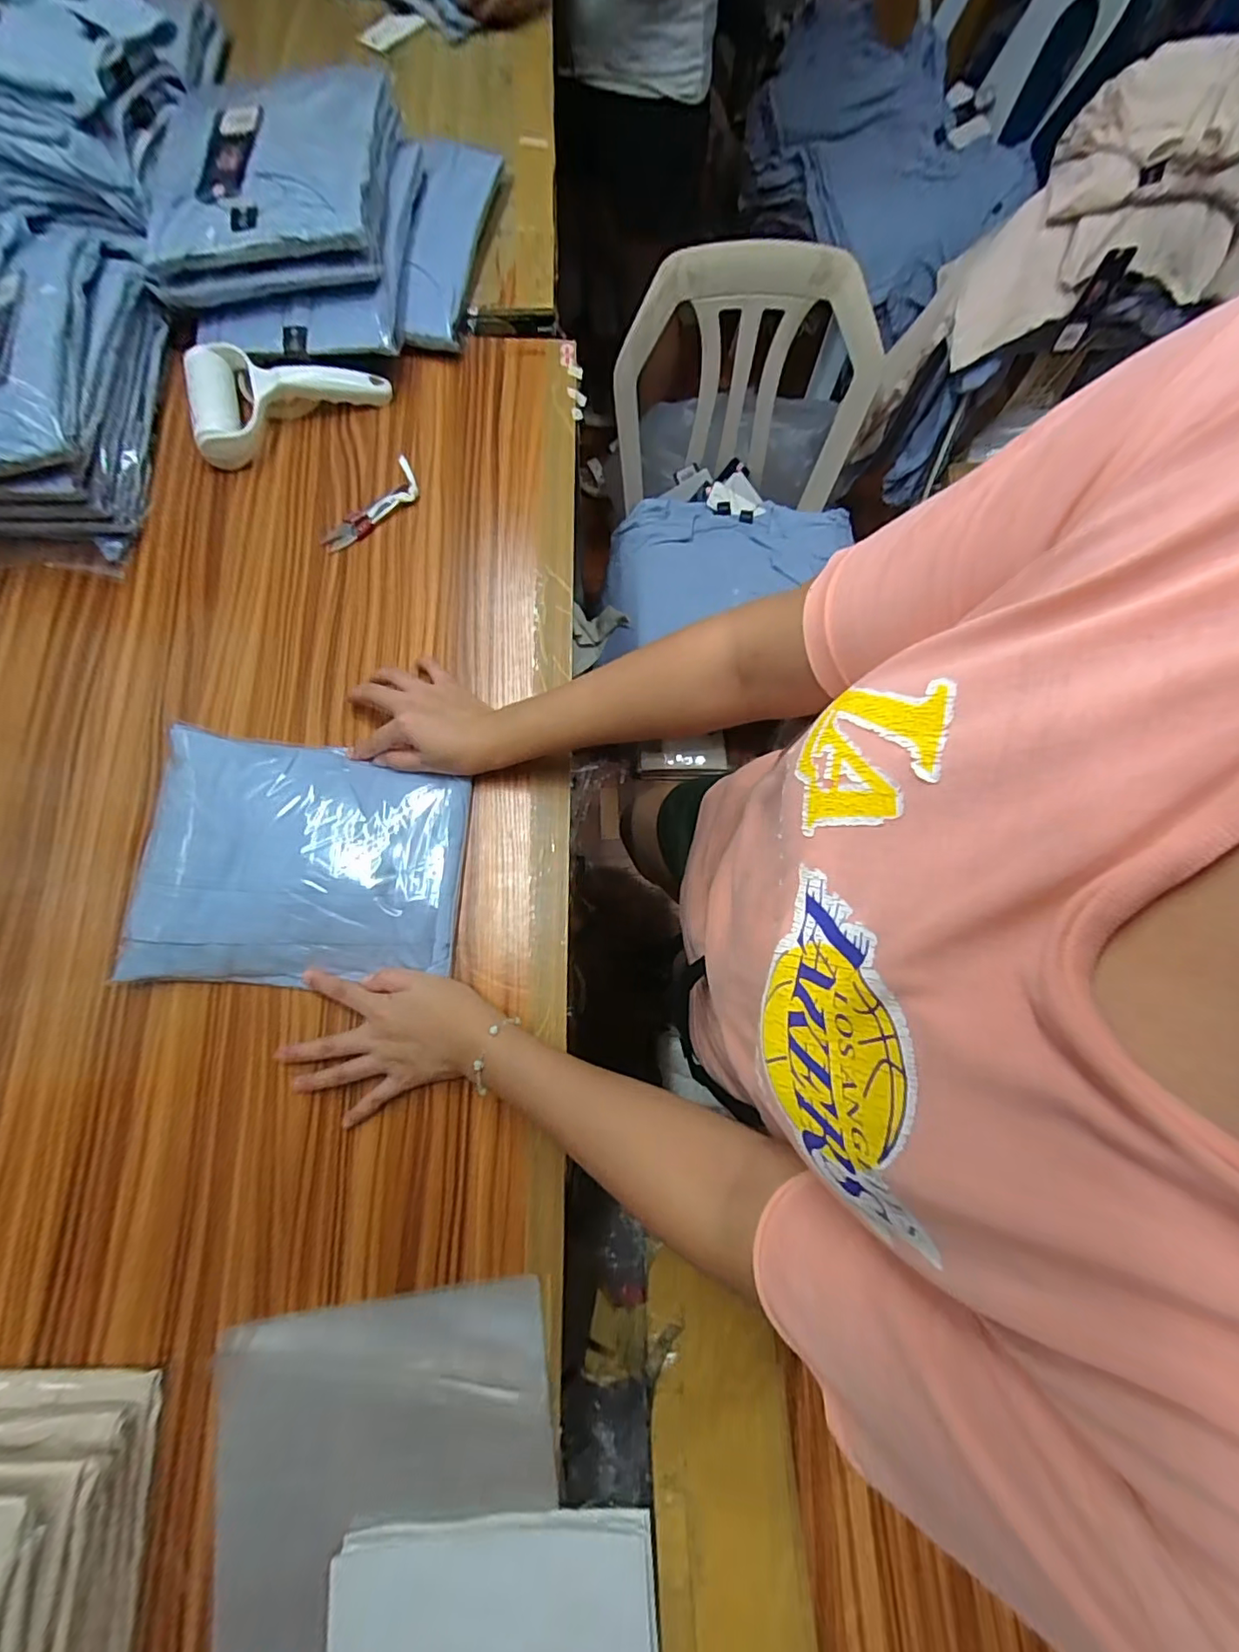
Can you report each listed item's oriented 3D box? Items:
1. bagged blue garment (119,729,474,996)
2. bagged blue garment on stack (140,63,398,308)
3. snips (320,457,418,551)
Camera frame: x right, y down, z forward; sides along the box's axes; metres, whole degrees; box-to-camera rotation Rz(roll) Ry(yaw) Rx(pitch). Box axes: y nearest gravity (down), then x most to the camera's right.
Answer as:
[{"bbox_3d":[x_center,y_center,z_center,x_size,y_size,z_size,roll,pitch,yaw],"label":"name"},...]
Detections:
[{"bbox_3d":[-0.256,0.029,0.465,0.241,0.036,0.194,4,76,0],"label":"bagged blue garment"},{"bbox_3d":[-0.336,-0.640,0.545,0.217,0.049,0.244,0,80,4],"label":"bagged blue garment on stack"},{"bbox_3d":[-0.244,-0.317,0.566,0.039,0.011,0.119,38,79,8],"label":"snips"}]

